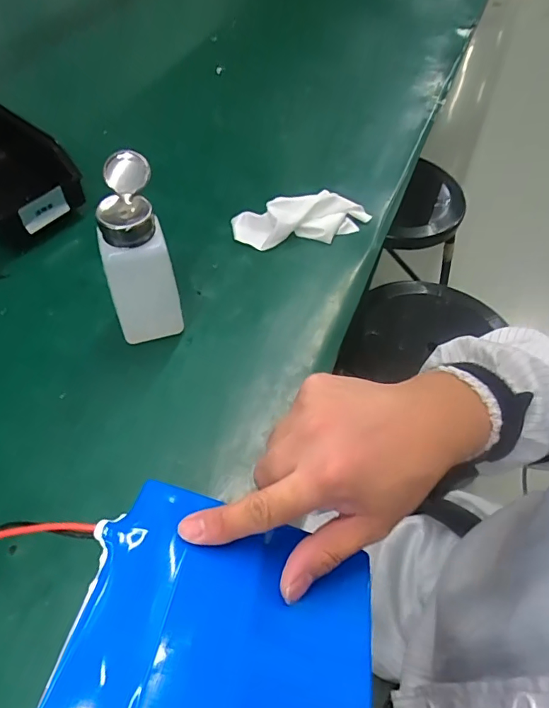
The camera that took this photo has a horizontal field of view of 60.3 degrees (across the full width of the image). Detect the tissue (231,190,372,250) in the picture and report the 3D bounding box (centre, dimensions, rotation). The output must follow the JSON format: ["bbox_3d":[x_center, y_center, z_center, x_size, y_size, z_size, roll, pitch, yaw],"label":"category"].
[{"bbox_3d":[0.031,-0.150,0.518,0.151,0.036,0.060,-9,57,-11],"label":"tissue"}]

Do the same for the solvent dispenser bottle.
[{"bbox_3d":[-0.111,-0.078,0.387,0.053,0.149,0.071,-12,57,-13],"label":"solvent dispenser bottle"}]

